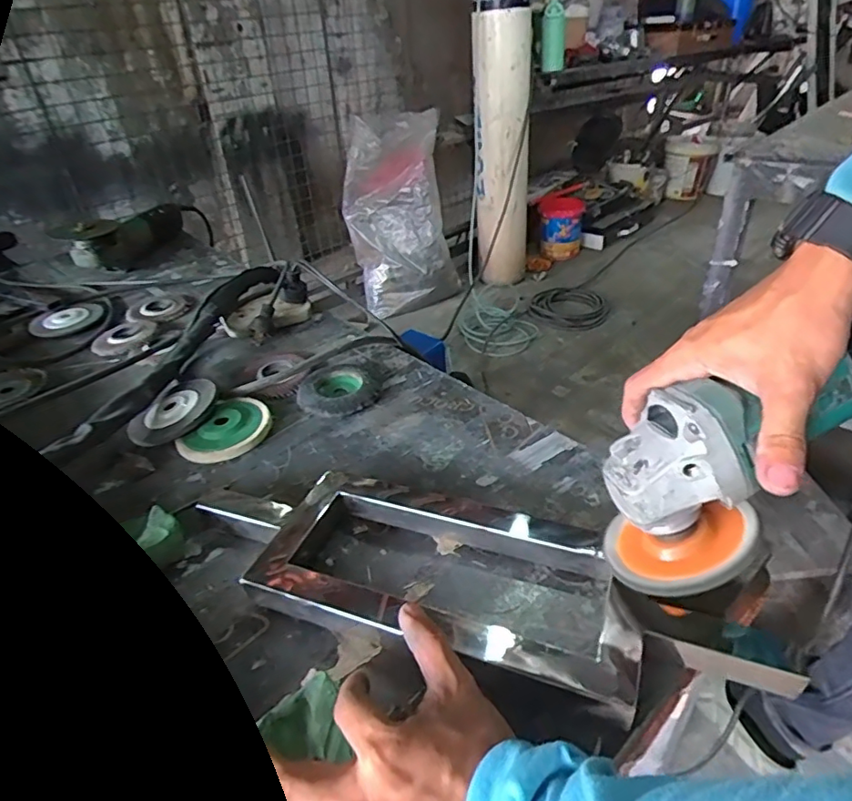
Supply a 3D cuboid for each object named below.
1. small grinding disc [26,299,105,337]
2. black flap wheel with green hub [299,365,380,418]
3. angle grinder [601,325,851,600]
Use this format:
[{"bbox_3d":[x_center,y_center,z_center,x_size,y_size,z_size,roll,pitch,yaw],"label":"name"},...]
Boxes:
[{"bbox_3d":[-0.532,-0.122,0.810,0.095,0.015,0.090,-3,34,2],"label":"small grinding disc"},{"bbox_3d":[-0.098,-0.012,0.621,0.082,0.014,0.084,-3,34,2],"label":"black flap wheel with green hub"},{"bbox_3d":[0.216,0.009,0.334,0.272,0.085,0.088,-40,36,9],"label":"angle grinder"}]

